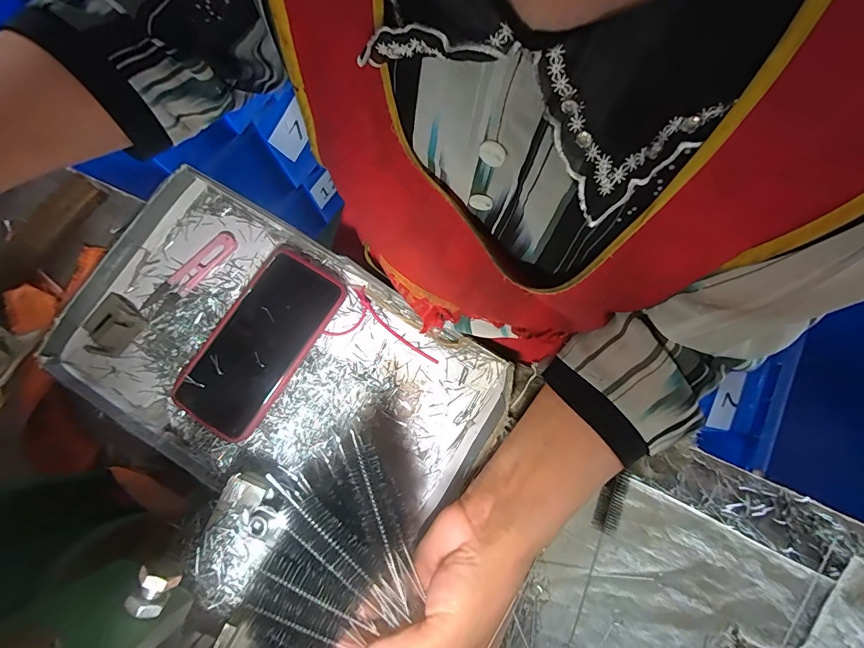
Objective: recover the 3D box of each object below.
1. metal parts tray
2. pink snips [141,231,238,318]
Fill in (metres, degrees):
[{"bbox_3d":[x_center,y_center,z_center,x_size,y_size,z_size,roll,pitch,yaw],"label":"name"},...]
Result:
[{"bbox_3d":[-0.129,0.036,0.356,0.355,0.029,0.209,32,80,6],"label":"metal parts tray"},{"bbox_3d":[-0.223,-0.047,0.379,0.026,0.007,0.099,43,81,8],"label":"pink snips"}]

